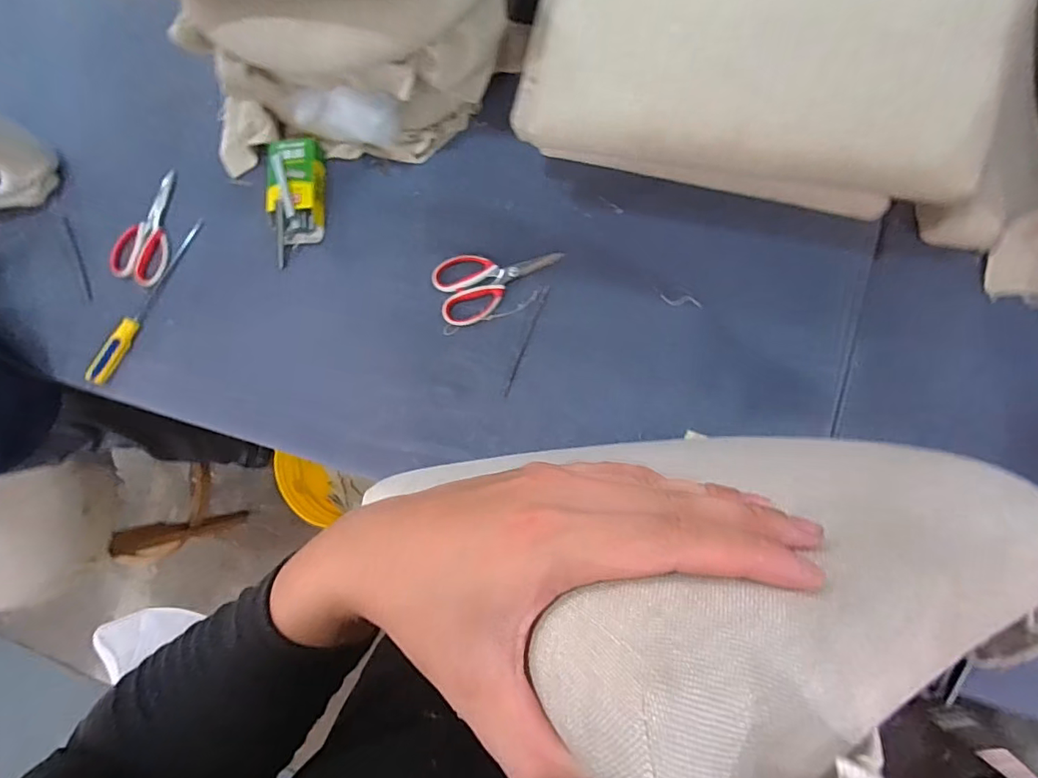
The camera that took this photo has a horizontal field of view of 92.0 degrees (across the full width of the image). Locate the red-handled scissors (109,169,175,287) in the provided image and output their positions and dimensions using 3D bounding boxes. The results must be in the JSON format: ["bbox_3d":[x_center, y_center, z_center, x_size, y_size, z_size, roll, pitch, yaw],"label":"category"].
[{"bbox_3d":[-0.617,-0.268,0.827,0.092,0.013,0.195,3,79,1],"label":"red-handled scissors"}]

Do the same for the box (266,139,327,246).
[{"bbox_3d":[-0.343,-0.305,0.773,0.084,0.034,0.156,4,89,10],"label":"box"}]

